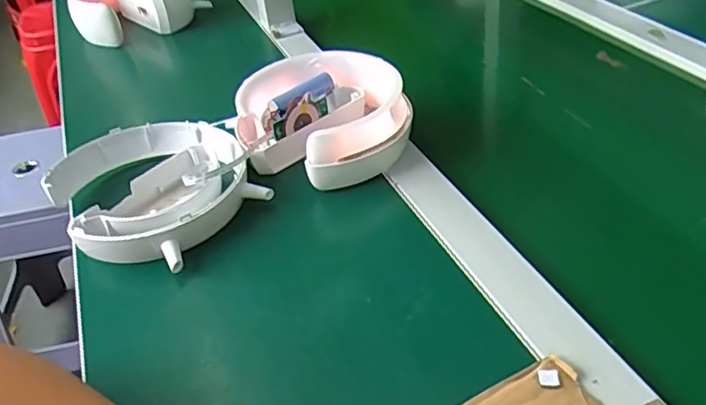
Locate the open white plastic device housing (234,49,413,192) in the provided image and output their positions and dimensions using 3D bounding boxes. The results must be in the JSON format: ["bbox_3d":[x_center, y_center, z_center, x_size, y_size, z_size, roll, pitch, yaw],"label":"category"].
[{"bbox_3d":[-0.027,-0.075,0.526,0.138,0.055,0.145,-16,39,-10],"label":"open white plastic device housing"}]

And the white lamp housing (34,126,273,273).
[{"bbox_3d":[-0.155,-0.014,0.487,0.145,0.033,0.171,-29,42,-24],"label":"white lamp housing"}]

